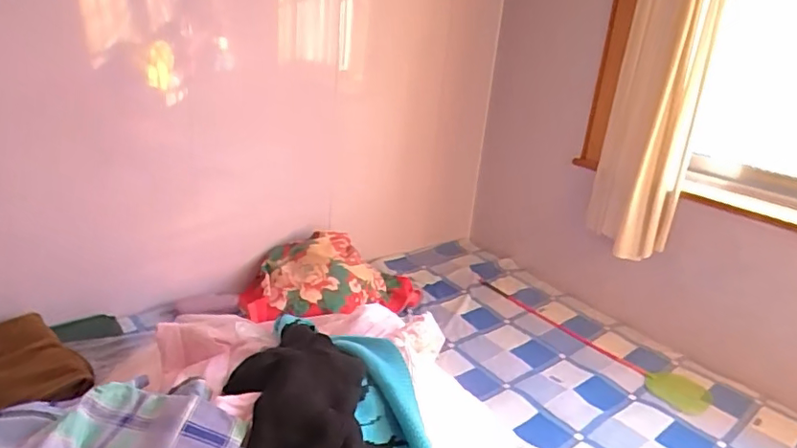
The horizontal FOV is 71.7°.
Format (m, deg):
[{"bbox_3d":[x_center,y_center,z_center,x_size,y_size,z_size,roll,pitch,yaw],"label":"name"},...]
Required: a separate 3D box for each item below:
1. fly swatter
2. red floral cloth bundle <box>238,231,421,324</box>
[{"bbox_3d":[0.533,0.309,1.573,0.151,0.015,0.738,-8,24,-32],"label":"fly swatter"},{"bbox_3d":[-0.178,0.153,1.556,0.511,0.170,0.269,1,21,-11],"label":"red floral cloth bundle"}]

